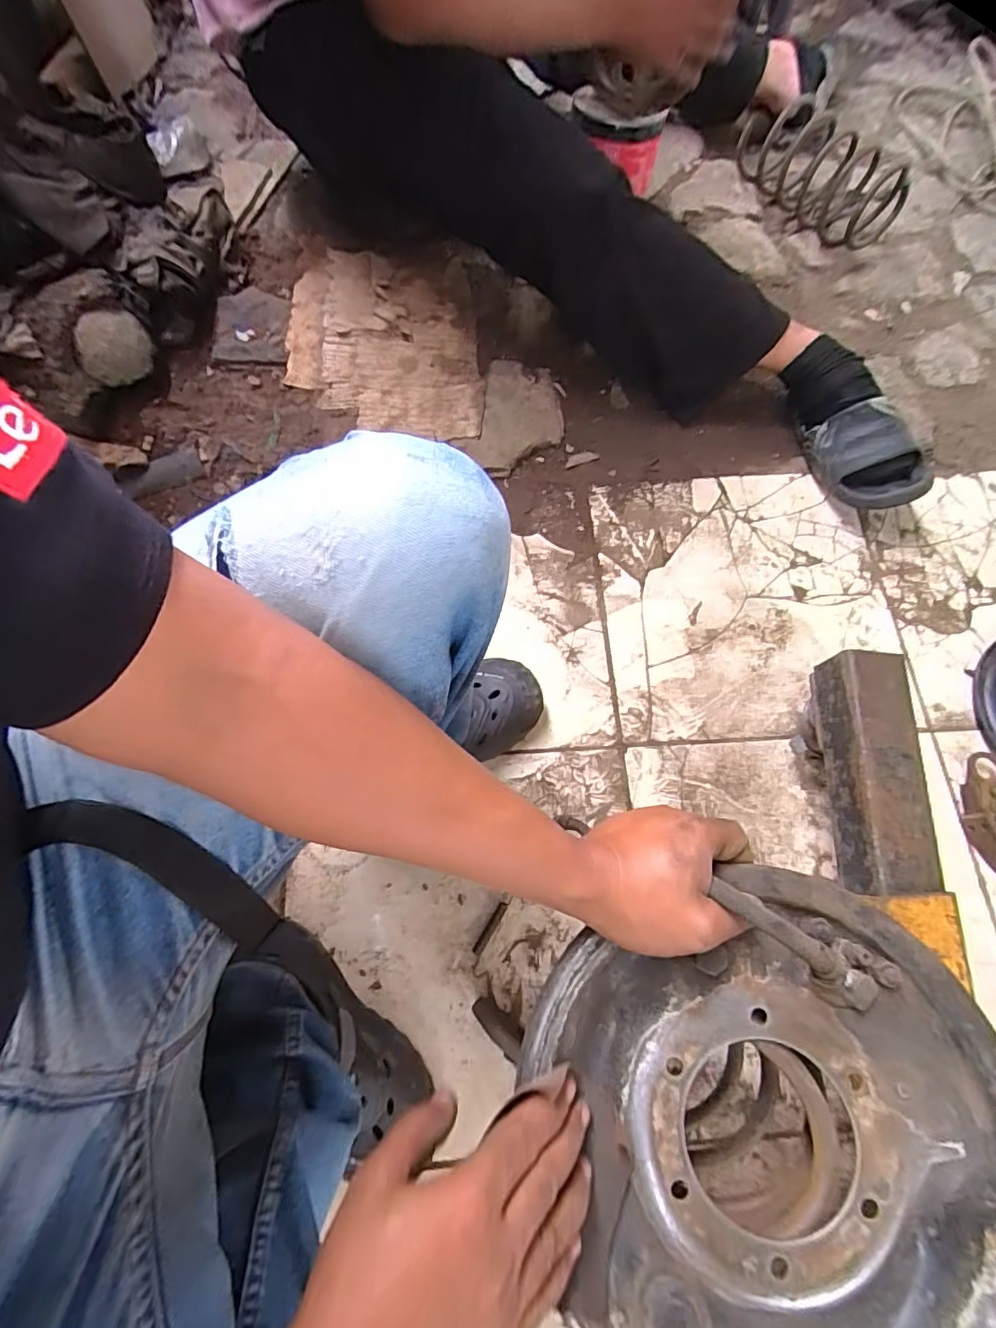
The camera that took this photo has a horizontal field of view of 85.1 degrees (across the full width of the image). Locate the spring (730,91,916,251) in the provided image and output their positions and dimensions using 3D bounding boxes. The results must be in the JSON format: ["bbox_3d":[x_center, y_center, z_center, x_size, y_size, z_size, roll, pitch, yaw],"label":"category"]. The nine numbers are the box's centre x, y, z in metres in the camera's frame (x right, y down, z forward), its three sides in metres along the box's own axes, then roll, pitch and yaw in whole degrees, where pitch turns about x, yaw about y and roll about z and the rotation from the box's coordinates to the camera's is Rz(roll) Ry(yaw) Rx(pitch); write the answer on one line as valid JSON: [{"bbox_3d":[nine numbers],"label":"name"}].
[{"bbox_3d":[0.568,-0.883,0.965,0.116,0.131,0.329,-38,74,-12],"label":"spring"}]

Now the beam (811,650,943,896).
[{"bbox_3d":[0.370,0.104,0.540,0.065,0.067,0.228,5,70,0],"label":"beam"}]

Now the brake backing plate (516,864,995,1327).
[{"bbox_3d":[0.150,0.254,0.285,0.247,0.066,0.249,-19,71,-6],"label":"brake backing plate"}]

